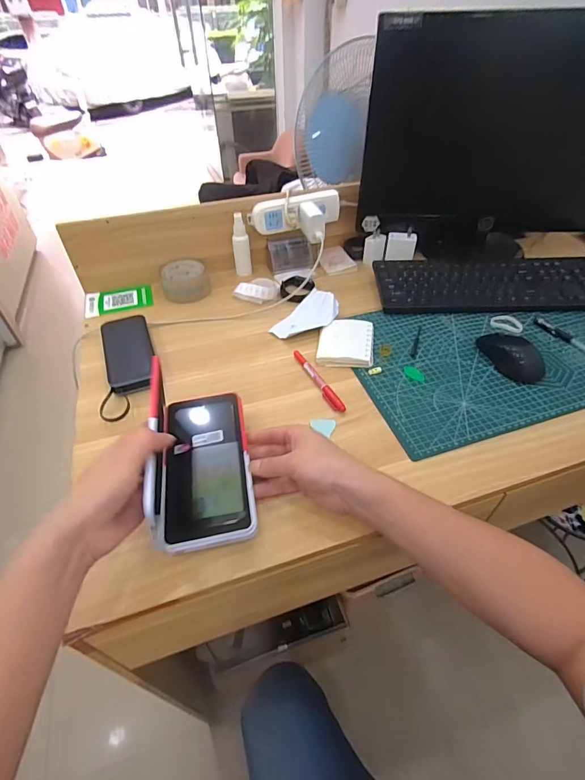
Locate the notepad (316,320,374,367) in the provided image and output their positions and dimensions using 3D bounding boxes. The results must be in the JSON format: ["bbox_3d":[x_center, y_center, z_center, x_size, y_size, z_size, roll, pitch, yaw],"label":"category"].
[{"bbox_3d":[0.086,-0.077,0.626,0.085,0.014,0.105,6,46,7],"label":"notepad"}]

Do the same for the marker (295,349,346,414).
[{"bbox_3d":[0.035,-0.016,0.572,0.015,0.009,0.137,-21,49,-18],"label":"marker"}]

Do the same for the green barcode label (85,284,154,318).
[{"bbox_3d":[-0.323,-0.167,0.731,0.118,0.008,0.070,-14,54,-13],"label":"green barcode label"}]

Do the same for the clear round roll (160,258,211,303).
[{"bbox_3d":[-0.202,-0.208,0.740,0.084,0.042,0.087,-1,46,1],"label":"clear round roll"}]

